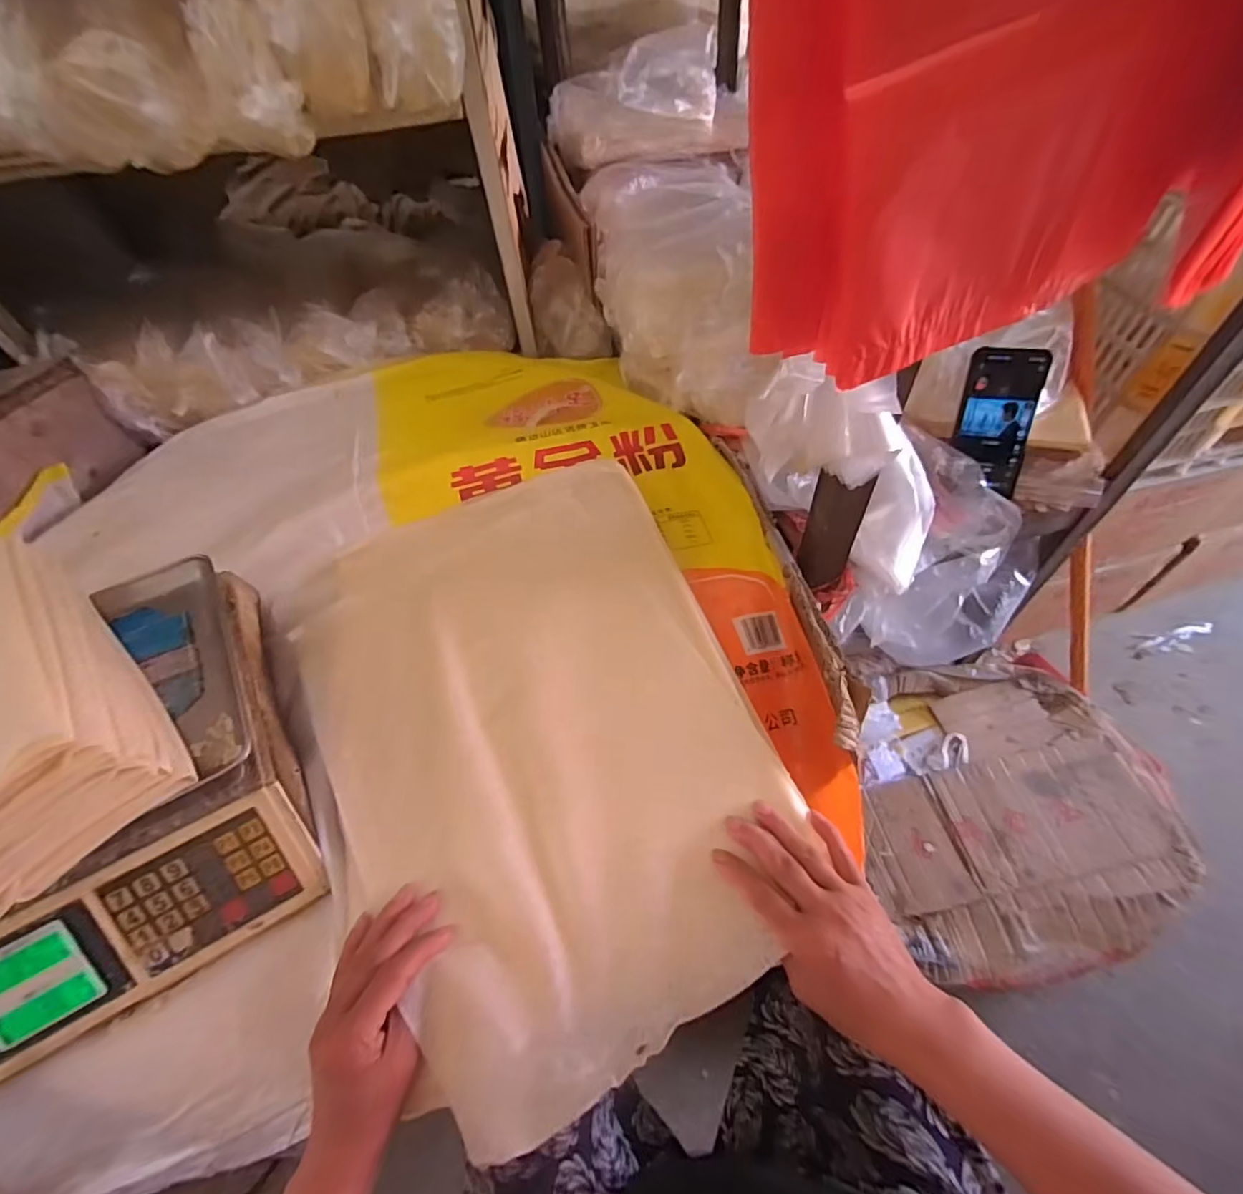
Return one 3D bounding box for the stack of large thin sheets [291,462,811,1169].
[{"bbox_3d":[-0.073,0.087,0.479,0.358,0.026,0.505,-26,56,-12],"label":"stack of large thin sheets"}]

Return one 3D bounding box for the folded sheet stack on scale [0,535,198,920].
[{"bbox_3d":[-0.427,0.075,0.378,0.124,0.081,0.241,-40,61,-21],"label":"folded sheet stack on scale"}]

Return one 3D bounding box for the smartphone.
[{"bbox_3d":[0.397,-0.184,0.578,0.075,0.142,0.010,4,20,8],"label":"smartphone"}]

